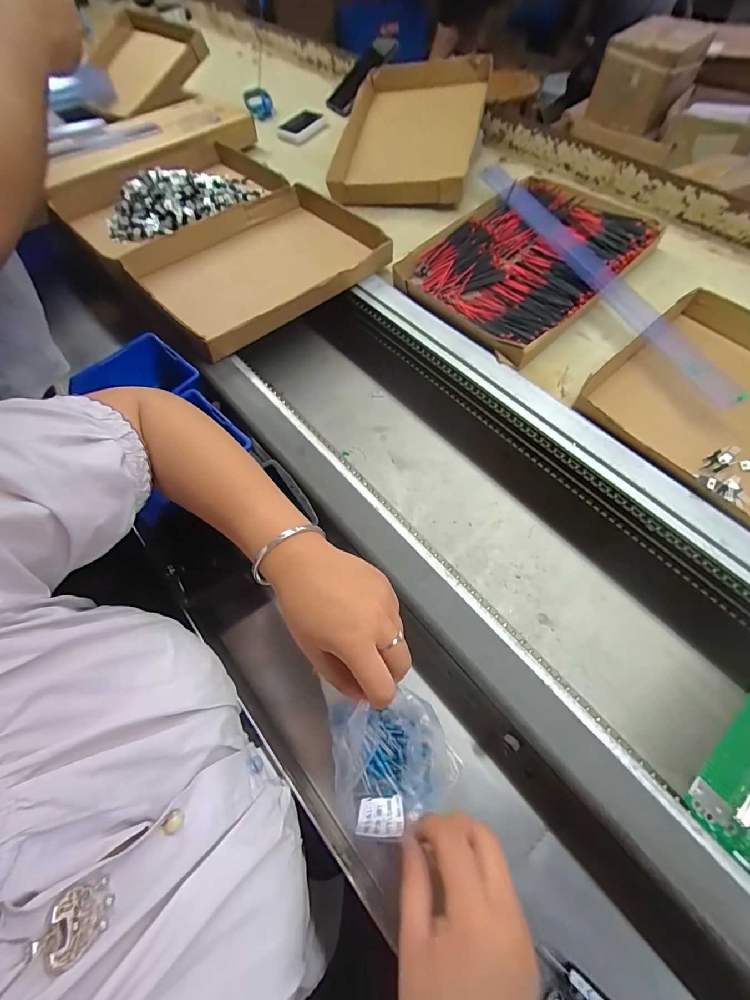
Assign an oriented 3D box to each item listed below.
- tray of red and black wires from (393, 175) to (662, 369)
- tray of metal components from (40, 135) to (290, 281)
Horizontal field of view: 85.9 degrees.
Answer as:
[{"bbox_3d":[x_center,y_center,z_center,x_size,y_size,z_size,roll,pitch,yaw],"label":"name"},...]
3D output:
[{"bbox_3d":[0.208,-0.334,0.563,0.316,0.041,0.238,-39,65,-16],"label":"tray of red and black wires"},{"bbox_3d":[-0.325,-0.498,0.658,0.312,0.053,0.284,-39,65,-16],"label":"tray of metal components"}]

